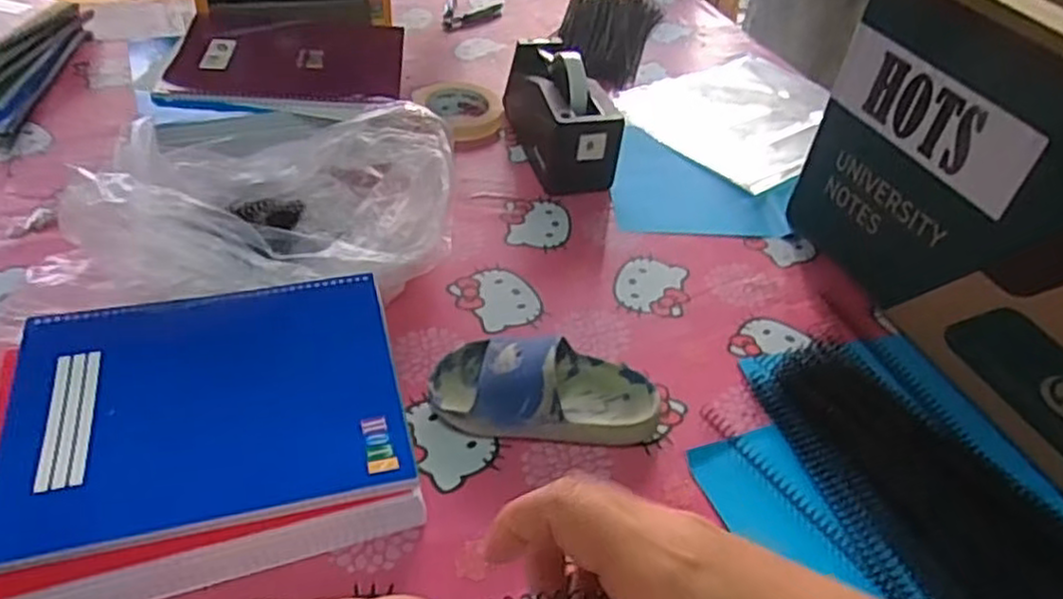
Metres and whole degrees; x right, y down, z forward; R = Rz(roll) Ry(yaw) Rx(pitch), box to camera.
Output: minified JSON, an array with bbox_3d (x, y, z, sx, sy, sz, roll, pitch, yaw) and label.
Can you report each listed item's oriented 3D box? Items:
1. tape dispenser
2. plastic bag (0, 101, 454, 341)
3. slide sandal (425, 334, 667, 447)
[{"bbox_3d":[0.031,-0.222,0.840,0.086,0.110,0.204,-6,45,-14],"label":"tape dispenser"},{"bbox_3d":[-0.254,-0.085,0.654,0.358,0.109,0.215,-7,45,-15],"label":"plastic bag"},{"bbox_3d":[0.014,0.067,0.571,0.180,0.056,0.085,7,43,0],"label":"slide sandal"}]

